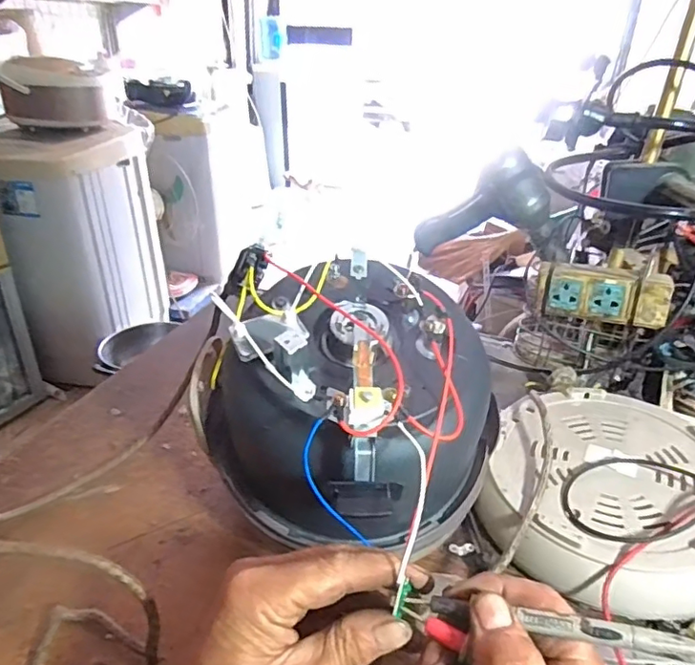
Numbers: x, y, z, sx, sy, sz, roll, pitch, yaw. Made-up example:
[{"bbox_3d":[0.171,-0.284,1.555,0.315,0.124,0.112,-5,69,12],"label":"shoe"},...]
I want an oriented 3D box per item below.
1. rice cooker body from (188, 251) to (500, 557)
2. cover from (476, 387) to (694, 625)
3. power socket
[{"bbox_3d":[0.004,0.052,0.405,0.202,0.167,0.171,27,36,34],"label":"rice cooker body"},{"bbox_3d":[0.223,0.133,0.467,0.200,0.056,0.217,3,29,-2],"label":"cover"},{"bbox_3d":[0.273,-0.042,0.602,0.130,0.059,0.027,13,30,15],"label":"power socket"}]

